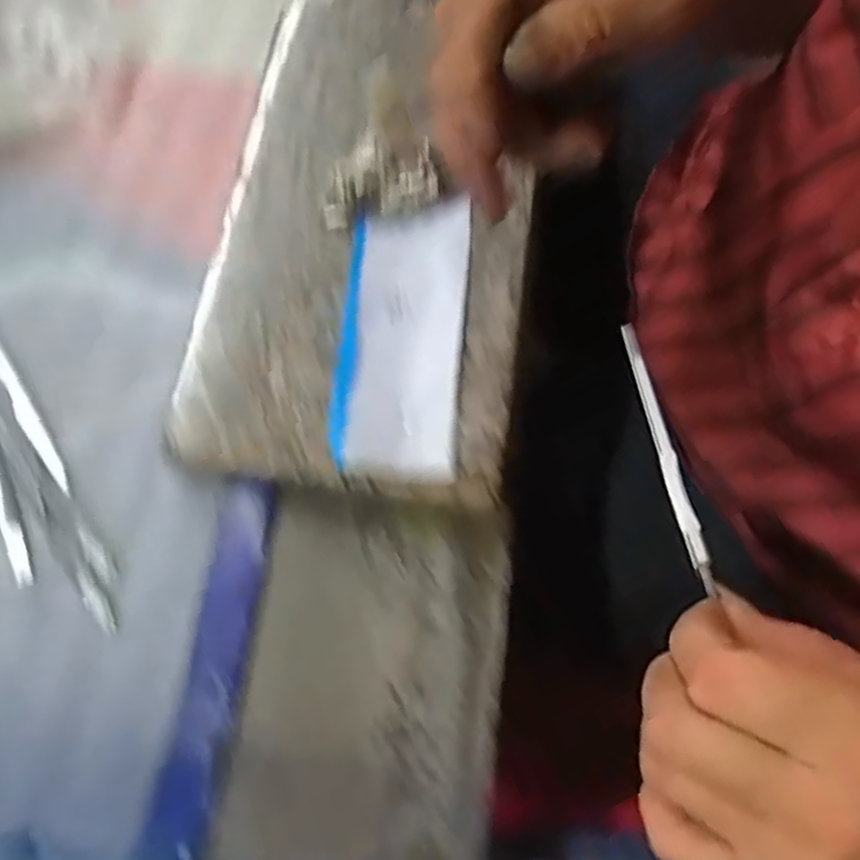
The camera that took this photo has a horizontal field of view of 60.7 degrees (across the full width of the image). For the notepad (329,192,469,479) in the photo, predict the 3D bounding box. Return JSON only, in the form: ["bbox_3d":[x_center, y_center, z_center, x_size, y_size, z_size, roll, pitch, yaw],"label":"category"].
[{"bbox_3d":[-0.012,-0.040,0.298,0.047,0.007,0.116,4,73,-1],"label":"notepad"}]

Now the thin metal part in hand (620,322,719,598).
[{"bbox_3d":[0.080,0.009,0.247,0.006,0.004,0.092,-14,81,-4],"label":"thin metal part in hand"}]

